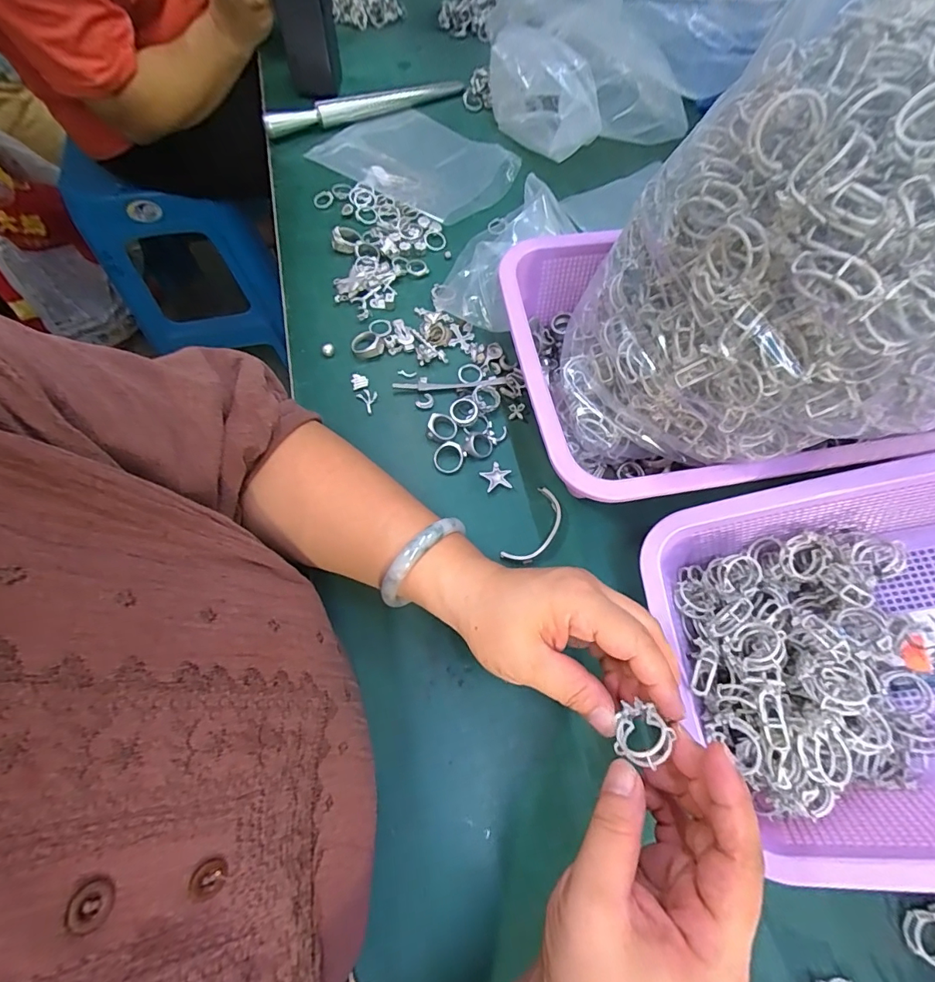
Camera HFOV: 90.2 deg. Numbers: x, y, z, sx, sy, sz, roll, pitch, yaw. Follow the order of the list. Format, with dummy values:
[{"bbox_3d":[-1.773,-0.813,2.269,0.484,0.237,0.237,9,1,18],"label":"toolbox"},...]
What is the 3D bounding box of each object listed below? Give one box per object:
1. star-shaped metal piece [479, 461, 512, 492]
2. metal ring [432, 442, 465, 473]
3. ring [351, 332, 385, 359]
[{"bbox_3d":[0.023,-0.012,0.369,0.024,0.004,0.023,-12,68,-7],"label":"star-shaped metal piece"},{"bbox_3d":[-0.015,-0.027,0.372,0.023,0.006,0.025,1,67,-2],"label":"metal ring"},{"bbox_3d":[-0.088,-0.128,0.411,0.026,0.009,0.026,1,67,-2],"label":"ring"}]

